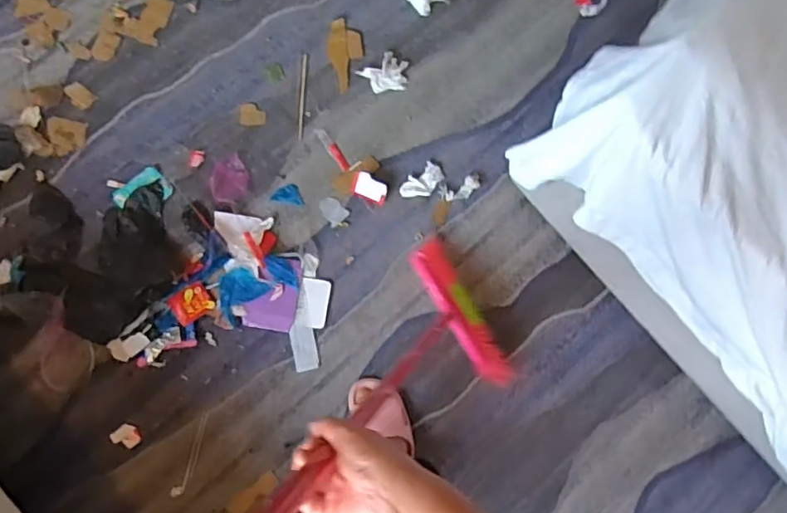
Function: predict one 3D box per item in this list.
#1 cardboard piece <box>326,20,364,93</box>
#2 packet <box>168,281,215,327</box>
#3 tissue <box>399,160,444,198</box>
[{"bbox_3d":[-0.107,-0.439,1.253,0.076,0.004,0.163,5,82,-5],"label":"cardboard piece"},{"bbox_3d":[-0.402,0.092,1.140,0.072,0.006,0.063,-34,87,-8],"label":"packet"},{"bbox_3d":[0.063,-0.156,1.226,0.104,0.016,0.059,-39,88,-9],"label":"tissue"}]

